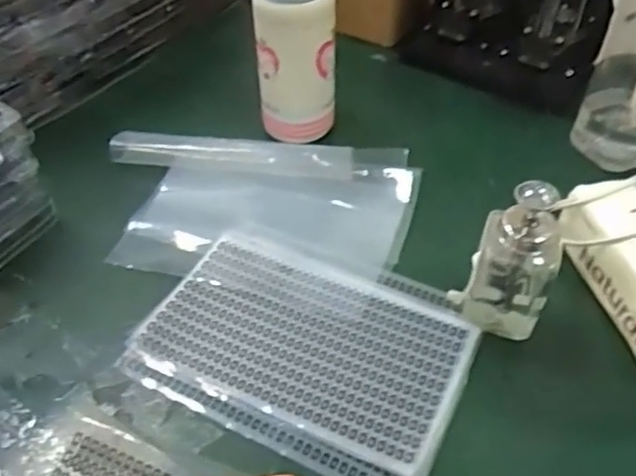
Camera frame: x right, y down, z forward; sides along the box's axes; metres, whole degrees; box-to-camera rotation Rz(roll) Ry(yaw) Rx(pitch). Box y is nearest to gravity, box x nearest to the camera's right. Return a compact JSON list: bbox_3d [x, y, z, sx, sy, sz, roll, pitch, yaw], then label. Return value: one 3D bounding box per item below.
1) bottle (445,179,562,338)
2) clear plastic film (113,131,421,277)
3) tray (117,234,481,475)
[{"bbox_3d":[0.137,0.020,0.465,0.063,0.121,0.047,24,49,21],"label":"bottle"},{"bbox_3d":[-0.057,-0.030,0.580,0.284,0.033,0.167,5,45,0],"label":"clear plastic film"},{"bbox_3d":[-0.010,0.075,0.475,0.226,0.011,0.177,21,48,15],"label":"tray"}]

